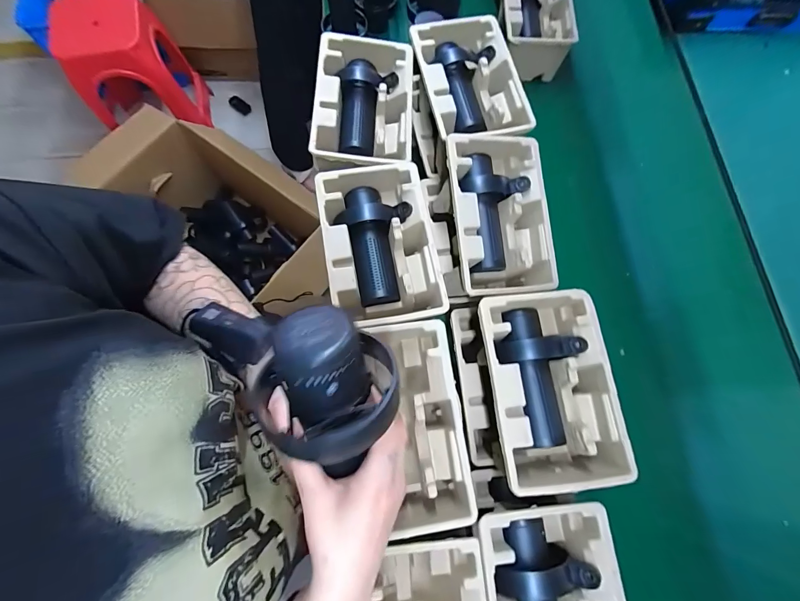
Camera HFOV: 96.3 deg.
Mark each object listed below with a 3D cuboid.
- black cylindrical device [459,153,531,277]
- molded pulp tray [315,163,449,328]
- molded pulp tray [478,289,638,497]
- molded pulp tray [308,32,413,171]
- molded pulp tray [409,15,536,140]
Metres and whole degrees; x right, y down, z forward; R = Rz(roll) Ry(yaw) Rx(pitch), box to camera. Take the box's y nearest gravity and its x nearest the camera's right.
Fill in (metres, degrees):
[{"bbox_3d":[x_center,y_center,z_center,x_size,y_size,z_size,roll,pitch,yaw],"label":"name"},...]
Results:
[{"bbox_3d":[0.136,-0.128,0.519,0.103,0.070,0.170,-5,95,-3],"label":"black cylindrical device"},{"bbox_3d":[-0.027,-0.073,0.490,0.140,0.054,0.220,-9,74,-4],"label":"molded pulp tray"},{"bbox_3d":[0.181,0.109,0.458,0.146,0.085,0.222,-7,74,-3],"label":"molded pulp tray"},{"bbox_3d":[-0.054,-0.292,0.558,0.143,0.071,0.238,2,74,0],"label":"molded pulp tray"},{"bbox_3d":[0.108,-0.336,0.571,0.150,0.056,0.228,-13,74,-5],"label":"molded pulp tray"}]

